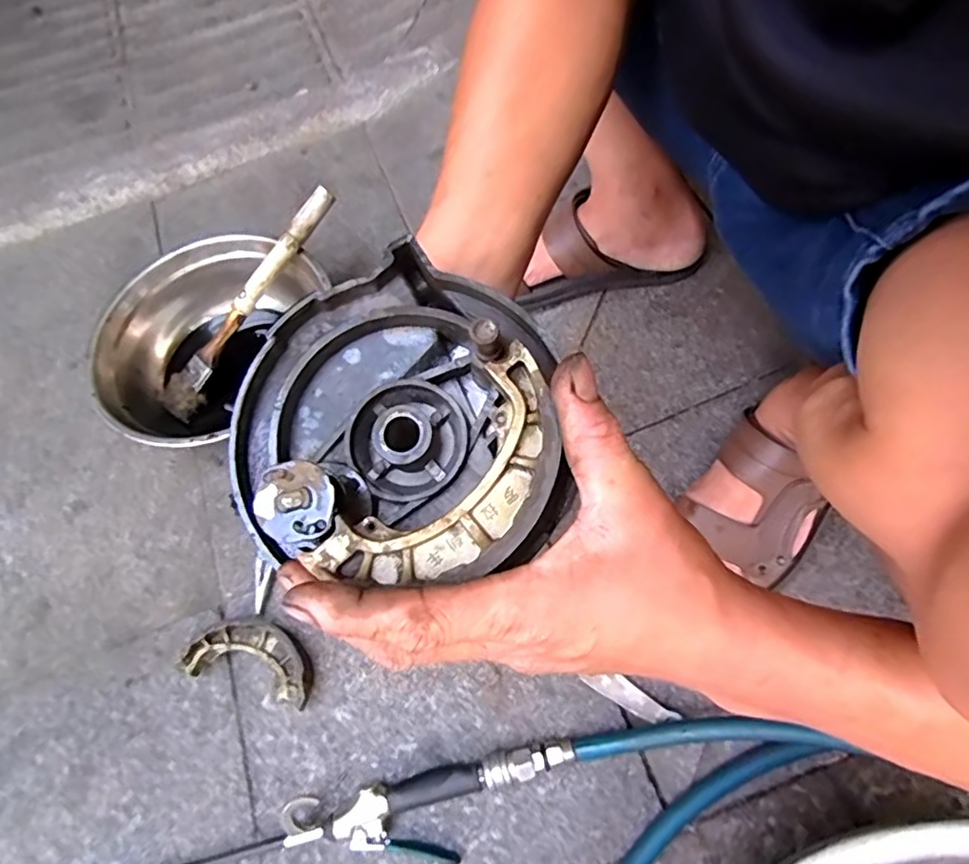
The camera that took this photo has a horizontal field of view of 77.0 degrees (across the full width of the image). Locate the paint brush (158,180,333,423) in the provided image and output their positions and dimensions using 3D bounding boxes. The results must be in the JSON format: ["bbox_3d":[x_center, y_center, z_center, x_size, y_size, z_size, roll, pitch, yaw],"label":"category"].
[{"bbox_3d":[-0.247,-0.136,0.632,0.046,0.018,0.277,39,94,20],"label":"paint brush"}]

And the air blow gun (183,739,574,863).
[{"bbox_3d":[-0.138,0.312,0.456,0.421,0.033,0.060,-13,64,-3],"label":"air blow gun"}]

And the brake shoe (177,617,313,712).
[{"bbox_3d":[-0.197,0.191,0.522,0.114,0.031,0.055,13,66,10],"label":"brake shoe"}]

